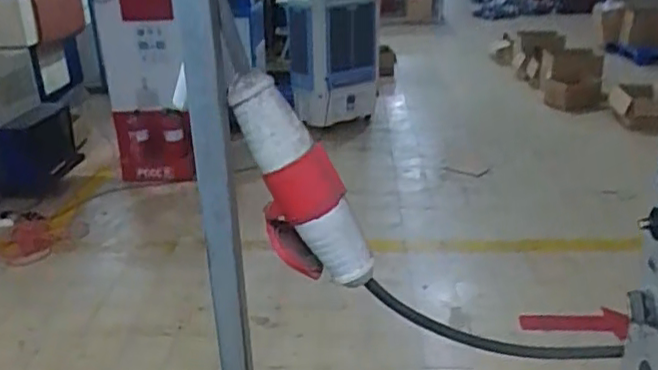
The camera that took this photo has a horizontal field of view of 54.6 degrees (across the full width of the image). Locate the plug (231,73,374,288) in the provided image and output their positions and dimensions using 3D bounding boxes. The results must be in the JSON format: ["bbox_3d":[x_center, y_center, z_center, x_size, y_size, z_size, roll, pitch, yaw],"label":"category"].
[{"bbox_3d":[-0.042,0.004,0.631,0.089,0.235,0.059,-21,7,39],"label":"plug"}]

